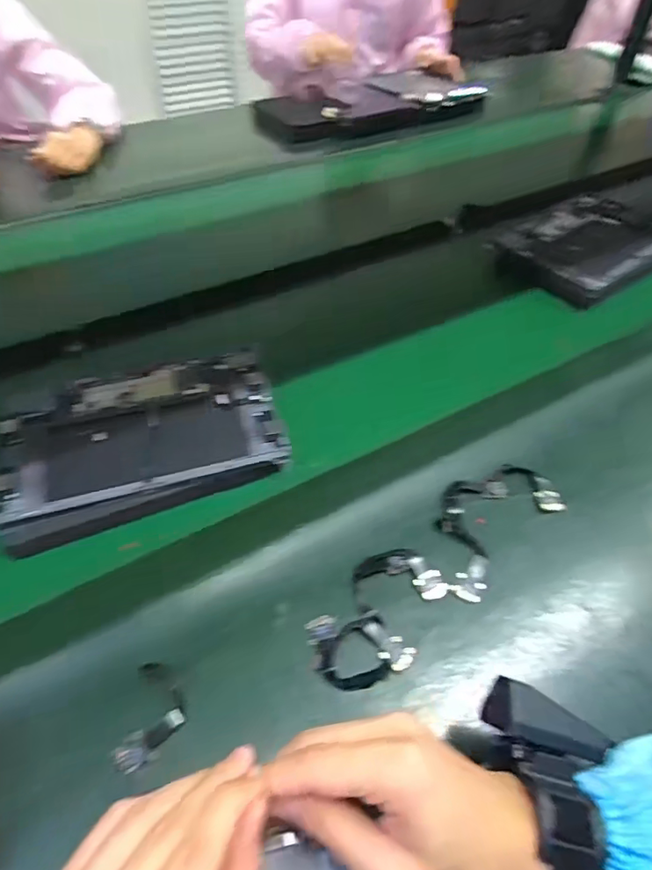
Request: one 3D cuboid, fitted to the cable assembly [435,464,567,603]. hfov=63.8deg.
[{"bbox_3d":[0.146,0.073,0.472,0.152,0.010,0.081,-34,57,-27],"label":"cable assembly"}]

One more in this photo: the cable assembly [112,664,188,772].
[{"bbox_3d":[-0.116,0.191,0.356,0.037,0.013,0.065,4,48,2],"label":"cable assembly"}]

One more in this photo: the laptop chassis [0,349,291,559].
[{"bbox_3d":[-0.173,0.004,0.503,0.255,0.022,0.190,-13,50,-12],"label":"laptop chassis"}]

